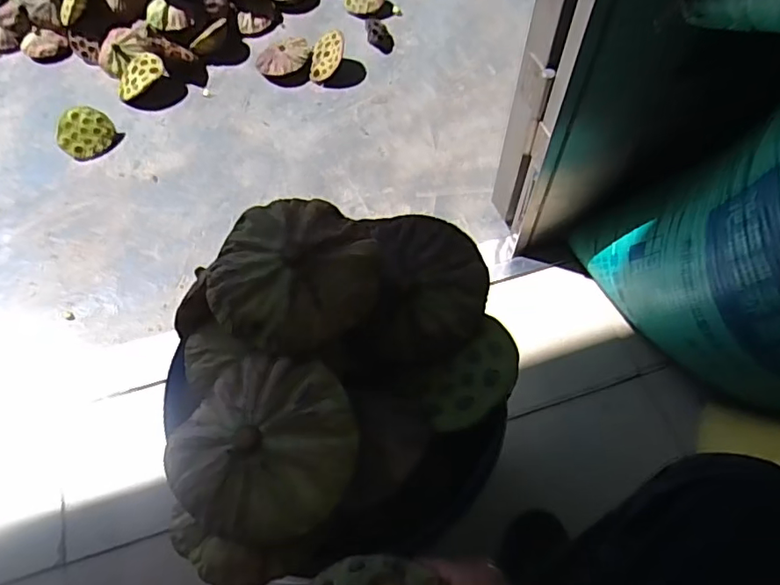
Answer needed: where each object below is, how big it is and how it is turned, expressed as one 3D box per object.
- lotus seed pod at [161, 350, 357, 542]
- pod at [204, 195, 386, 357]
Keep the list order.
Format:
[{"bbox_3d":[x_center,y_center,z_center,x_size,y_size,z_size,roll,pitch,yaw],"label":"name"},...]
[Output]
[{"bbox_3d":[-0.085,0.101,0.360,0.122,0.032,0.113,0,61,1],"label":"lotus seed pod"},{"bbox_3d":[-0.069,-0.017,0.394,0.116,0.031,0.118,0,61,1],"label":"pod"}]

